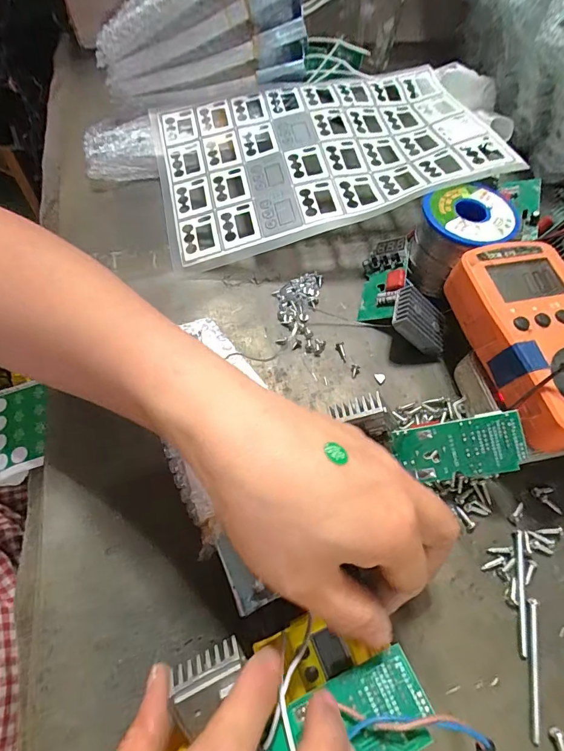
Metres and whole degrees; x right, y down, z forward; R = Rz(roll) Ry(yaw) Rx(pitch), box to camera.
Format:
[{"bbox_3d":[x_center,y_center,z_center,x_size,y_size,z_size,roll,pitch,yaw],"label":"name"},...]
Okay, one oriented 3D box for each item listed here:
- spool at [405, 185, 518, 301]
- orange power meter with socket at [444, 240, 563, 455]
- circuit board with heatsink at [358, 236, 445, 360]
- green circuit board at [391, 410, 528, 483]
[{"bbox_3d":[0.129,-0.100,0.300,0.062,0.061,0.060,-29,68,-17],"label":"spool"},{"bbox_3d":[0.151,-0.021,0.235,0.066,0.029,0.124,-11,64,-8],"label":"orange power meter with socket"},{"bbox_3d":[0.092,-0.064,0.296,0.059,0.035,0.088,9,62,2],"label":"circuit board with heatsink"},{"bbox_3d":[0.100,0.042,0.226,0.067,0.004,0.034,-15,93,20],"label":"green circuit board"}]

